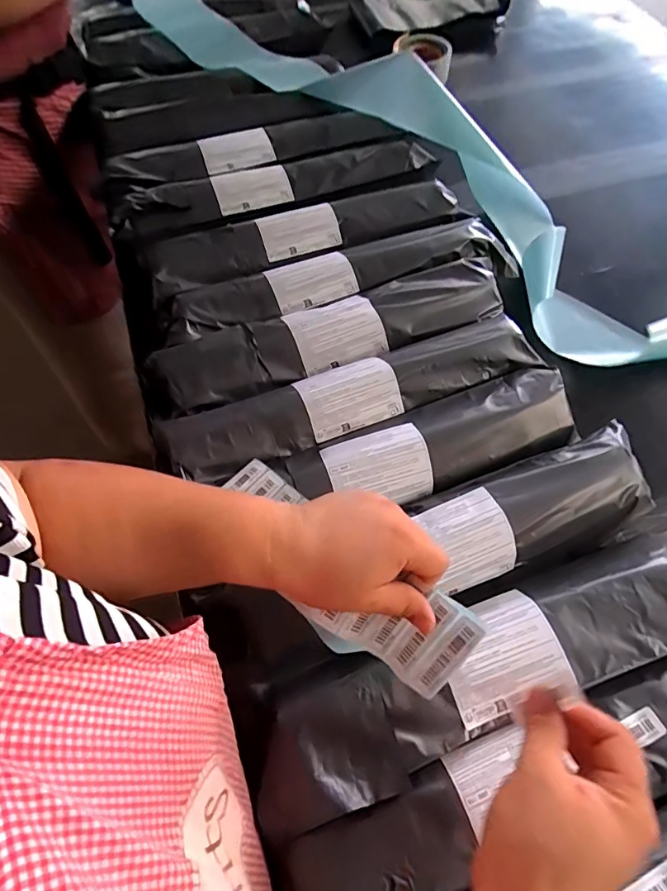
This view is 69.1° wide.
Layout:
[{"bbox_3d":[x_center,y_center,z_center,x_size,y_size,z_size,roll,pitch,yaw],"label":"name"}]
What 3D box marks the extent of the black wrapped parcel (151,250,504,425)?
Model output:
[{"bbox_3d":[0.000,-0.121,0.564,0.430,0.065,0.094,-20,65,-11],"label":"black wrapped parcel"}]

